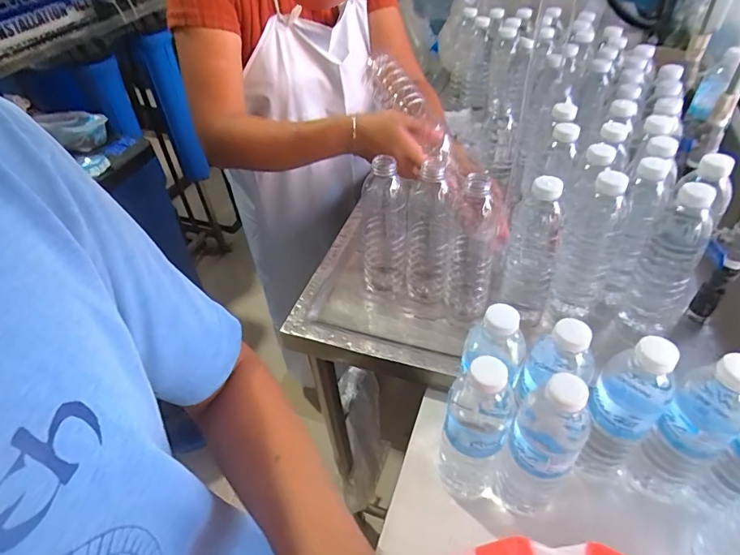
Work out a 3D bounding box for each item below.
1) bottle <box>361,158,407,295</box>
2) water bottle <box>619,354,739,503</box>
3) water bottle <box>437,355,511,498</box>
[{"bbox_3d":[0.020,-0.065,0.637,0.060,0.198,0.054,1,44,4],"label":"bottle"},{"bbox_3d":[0.305,0.155,0.440,0.056,0.203,0.057,-1,44,1],"label":"water bottle"},{"bbox_3d":[0.102,0.160,0.456,0.056,0.216,0.056,12,46,14],"label":"water bottle"}]

